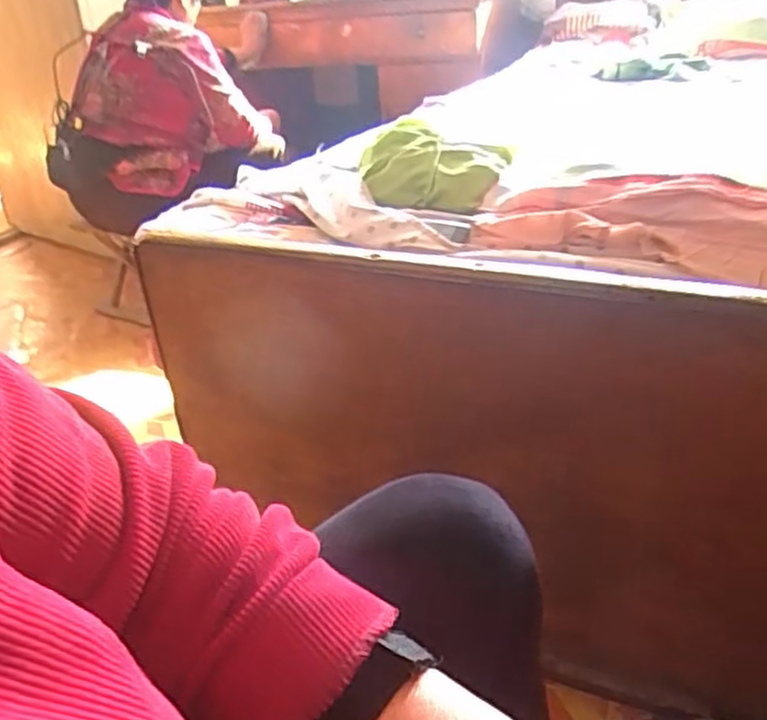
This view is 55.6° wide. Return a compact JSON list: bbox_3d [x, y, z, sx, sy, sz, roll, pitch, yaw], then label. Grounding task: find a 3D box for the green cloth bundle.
[{"bbox_3d":[0.039,-0.238,0.911,0.207,0.075,0.084,16,34,33],"label":"green cloth bundle"}]

